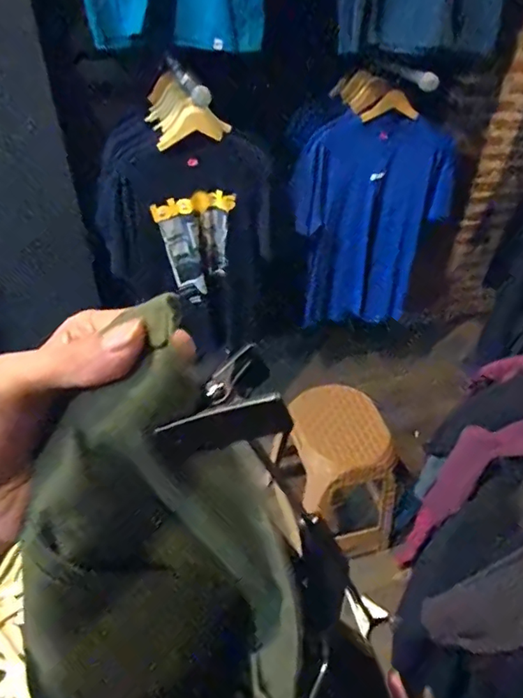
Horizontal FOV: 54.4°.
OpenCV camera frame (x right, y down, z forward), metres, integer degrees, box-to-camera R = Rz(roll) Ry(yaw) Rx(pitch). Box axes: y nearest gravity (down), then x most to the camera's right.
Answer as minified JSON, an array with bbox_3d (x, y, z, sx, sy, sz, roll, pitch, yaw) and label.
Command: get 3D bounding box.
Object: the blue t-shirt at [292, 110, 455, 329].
[{"bbox_3d":[0.390,-0.422,1.800,0.564,0.742,0.059,-10,43,-13],"label":"blue t-shirt"}]

